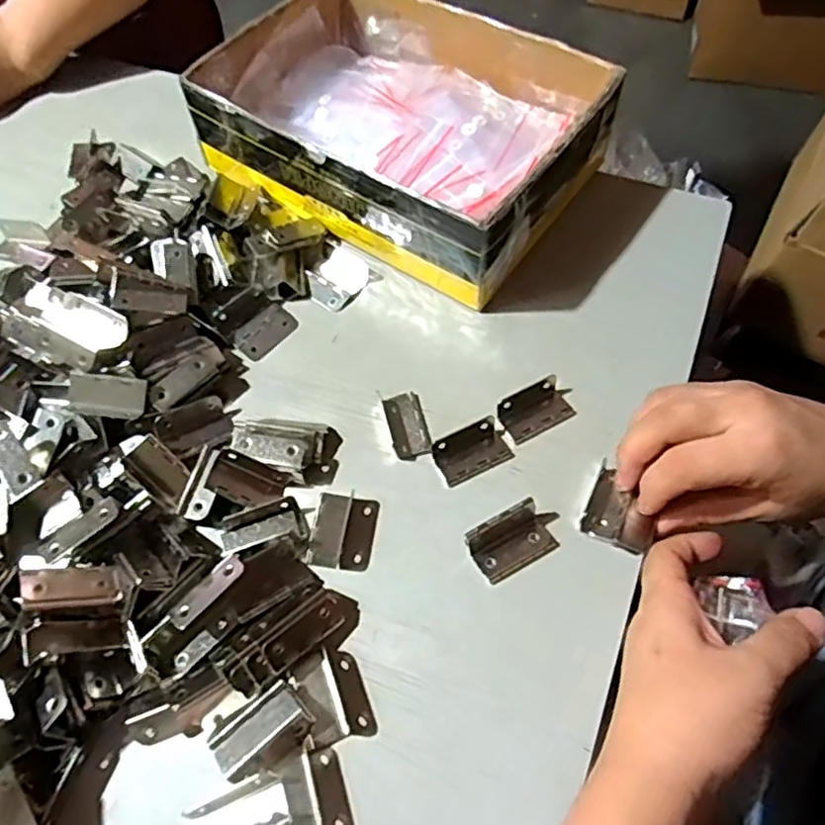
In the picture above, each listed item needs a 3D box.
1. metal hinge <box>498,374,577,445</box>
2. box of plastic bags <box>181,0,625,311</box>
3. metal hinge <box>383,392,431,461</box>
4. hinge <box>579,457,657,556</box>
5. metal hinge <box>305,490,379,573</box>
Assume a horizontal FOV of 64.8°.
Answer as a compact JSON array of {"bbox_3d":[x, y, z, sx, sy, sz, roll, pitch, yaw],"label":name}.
[{"bbox_3d":[0.074,-0.003,0.378,0.044,0.014,0.025,-25,62,-12],"label":"metal hinge"},{"bbox_3d":[-0.007,-0.207,0.465,0.253,0.069,0.177,31,66,19],"label":"box of plastic bags"},{"bbox_3d":[-0.003,0.007,0.381,0.021,0.004,0.041,-12,60,-5],"label":"metal hinge"},{"bbox_3d":[0.113,0.051,0.348,0.037,0.008,0.040,22,63,14],"label":"hinge"},{"bbox_3d":[-0.038,0.064,0.353,0.034,0.004,0.041,7,60,6],"label":"metal hinge"}]

